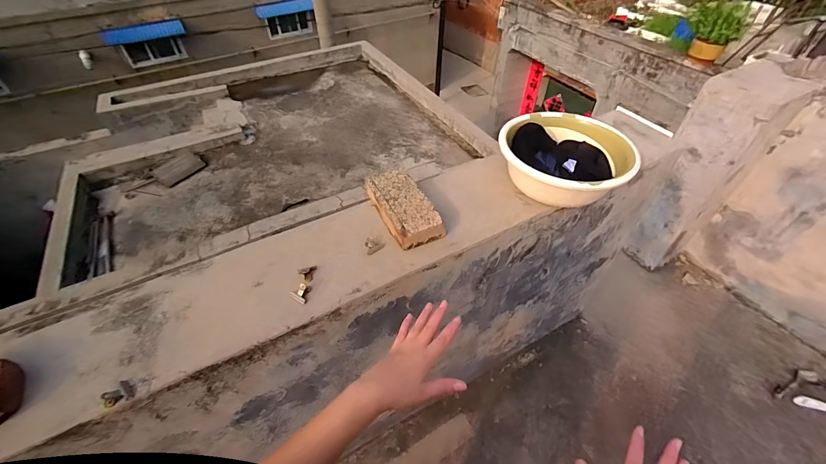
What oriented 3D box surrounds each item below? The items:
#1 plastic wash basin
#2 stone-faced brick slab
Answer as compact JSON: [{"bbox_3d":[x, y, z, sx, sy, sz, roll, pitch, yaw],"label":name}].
[{"bbox_3d":[0.376,-0.196,0.883,0.300,0.096,0.266,21,51,20],"label":"plastic wash basin"},{"bbox_3d":[-0.024,-0.063,0.856,0.118,0.047,0.235,-21,50,-18],"label":"stone-faced brick slab"}]

